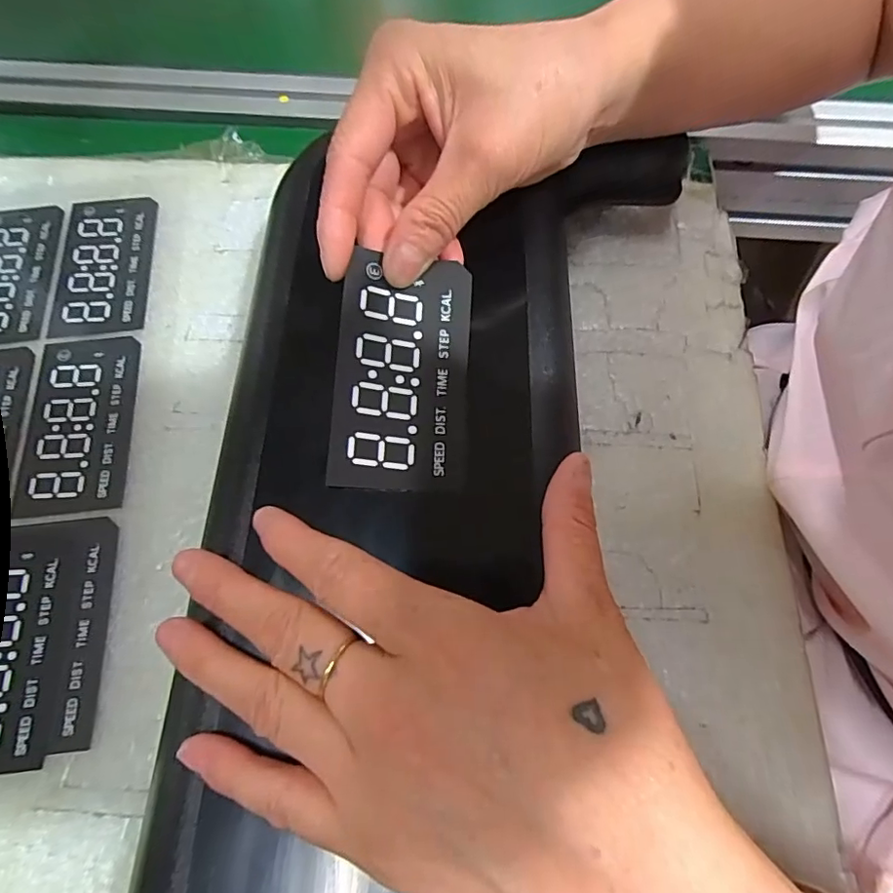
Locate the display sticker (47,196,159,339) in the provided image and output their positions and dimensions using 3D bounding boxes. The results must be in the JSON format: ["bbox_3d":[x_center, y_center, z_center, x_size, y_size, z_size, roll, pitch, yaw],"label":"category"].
[{"bbox_3d":[-0.186,-0.100,0.296,0.051,0.004,0.091,-7,67,-2],"label":"display sticker"}]

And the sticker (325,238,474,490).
[{"bbox_3d":[-0.017,-0.028,0.204,0.049,0.005,0.088,5,78,-8],"label":"sticker"}]

